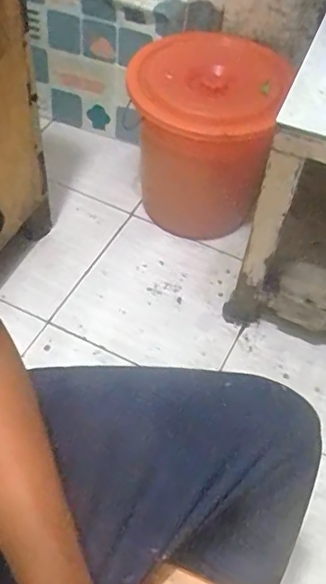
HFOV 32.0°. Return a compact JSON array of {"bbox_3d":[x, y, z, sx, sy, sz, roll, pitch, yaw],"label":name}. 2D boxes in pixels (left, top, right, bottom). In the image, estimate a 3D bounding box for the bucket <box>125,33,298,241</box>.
[{"bbox_3d":[0.106,-0.370,1.425,0.325,0.408,0.353,2,54,-3],"label":"bucket"}]

